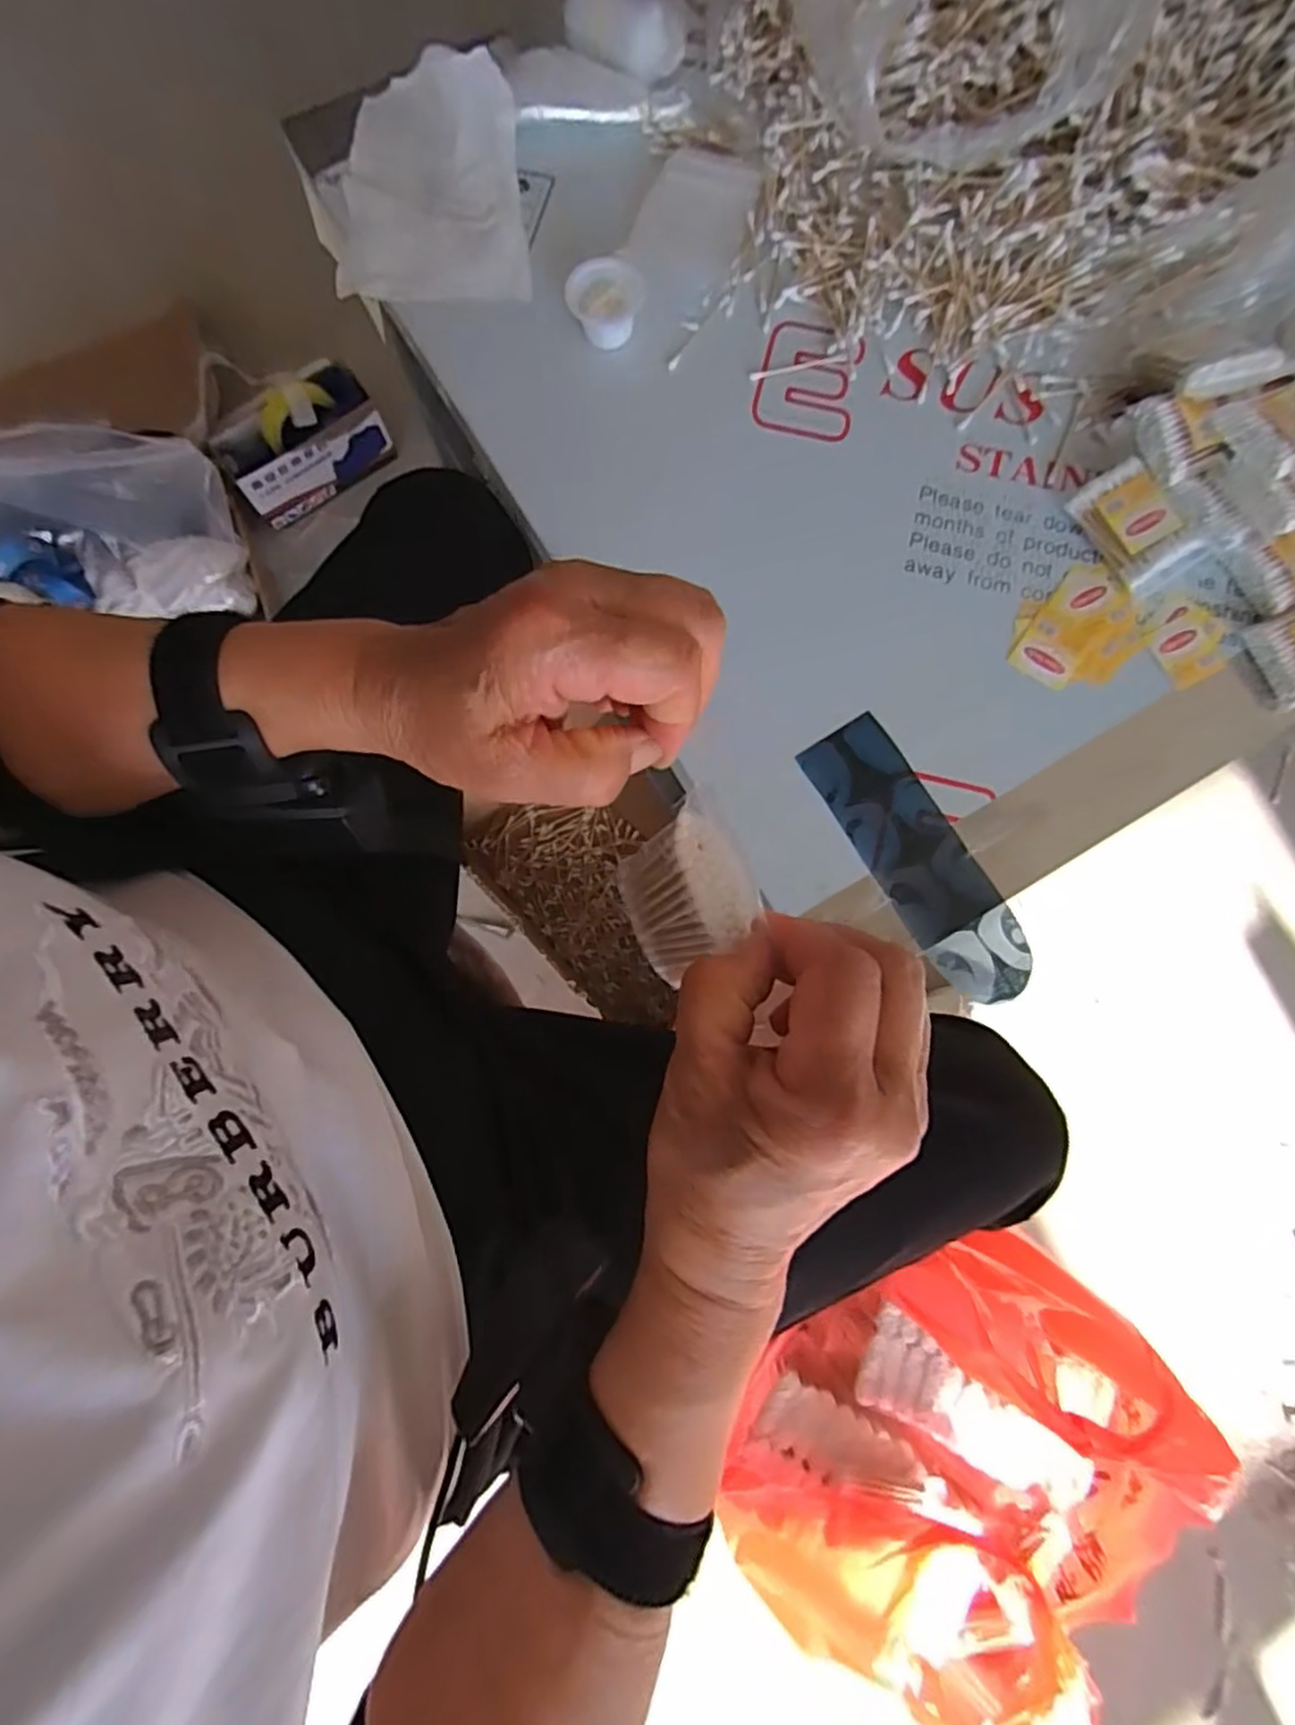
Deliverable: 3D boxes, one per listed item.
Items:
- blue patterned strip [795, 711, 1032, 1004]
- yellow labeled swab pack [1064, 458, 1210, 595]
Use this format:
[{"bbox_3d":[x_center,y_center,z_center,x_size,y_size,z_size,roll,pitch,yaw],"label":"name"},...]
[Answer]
[{"bbox_3d":[0.170,-0.001,0.450,0.058,0.005,0.190,-30,81,-6],"label":"blue patterned strip"},{"bbox_3d":[0.324,-0.223,0.474,0.056,0.023,0.080,-31,81,-7],"label":"yellow labeled swab pack"}]

